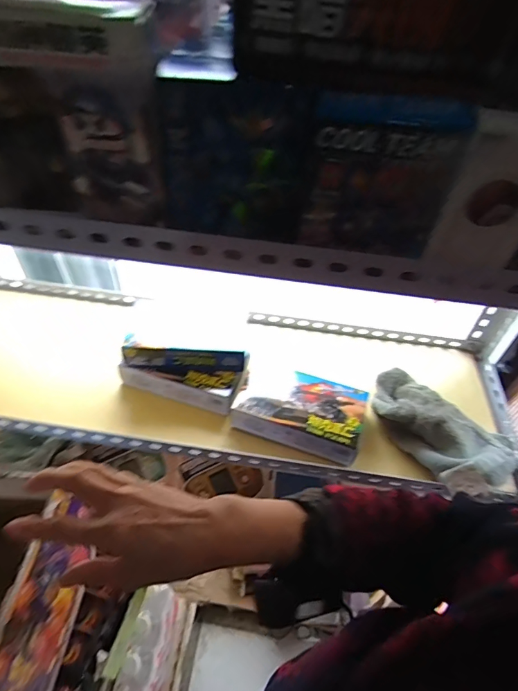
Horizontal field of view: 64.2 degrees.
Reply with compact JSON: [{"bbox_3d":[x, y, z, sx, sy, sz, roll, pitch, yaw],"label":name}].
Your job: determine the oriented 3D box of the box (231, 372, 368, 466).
[{"bbox_3d":[0.058,0.086,0.553,0.155,0.045,0.099,17,48,11],"label":"box"}]

